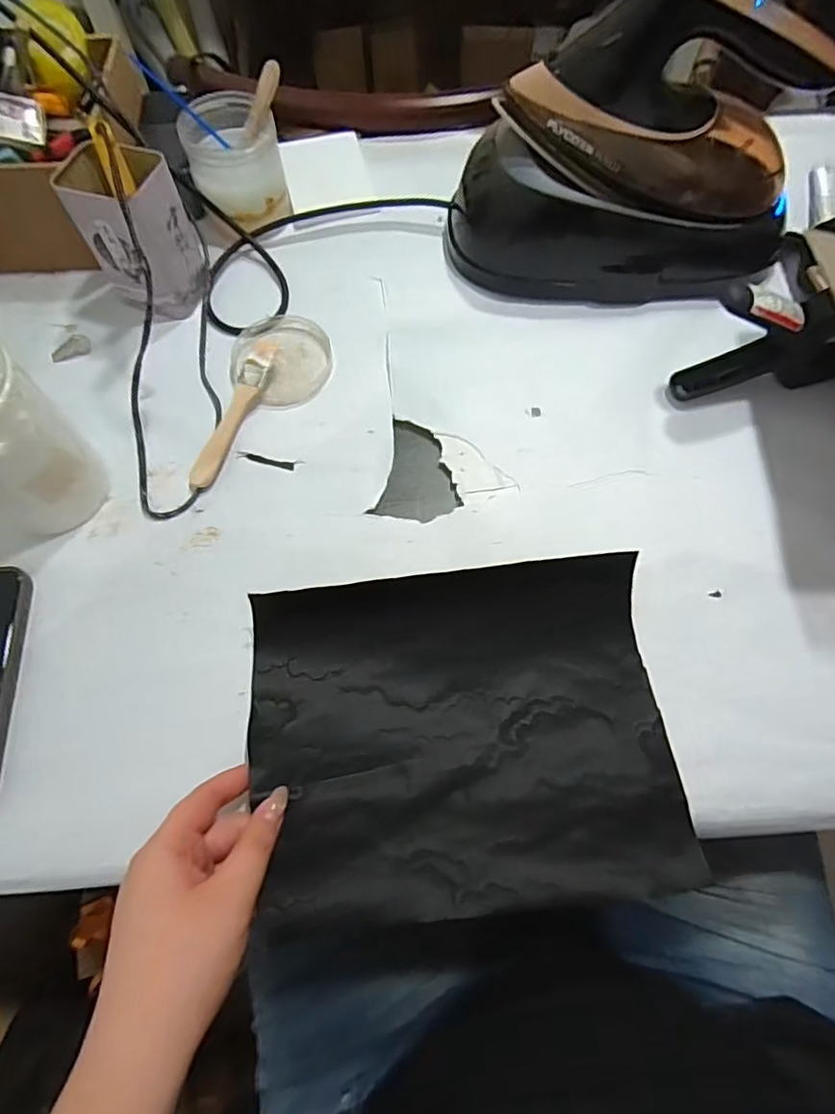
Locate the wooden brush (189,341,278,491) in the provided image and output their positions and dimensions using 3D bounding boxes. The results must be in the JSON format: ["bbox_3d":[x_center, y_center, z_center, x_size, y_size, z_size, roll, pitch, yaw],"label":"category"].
[{"bbox_3d":[-0.149,-0.117,0.472,0.024,0.019,0.136,17,69,7],"label":"wooden brush"}]

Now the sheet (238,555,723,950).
[{"bbox_3d":[0.030,0.112,0.380,0.266,0.027,0.211,-6,68,-3],"label":"sheet"}]

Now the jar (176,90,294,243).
[{"bbox_3d":[-0.167,-0.364,0.542,0.081,0.083,0.084,0,68,0],"label":"jar"}]

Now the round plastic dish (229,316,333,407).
[{"bbox_3d":[-0.118,-0.176,0.506,0.082,0.017,0.091,7,68,3],"label":"round plastic dish"}]

